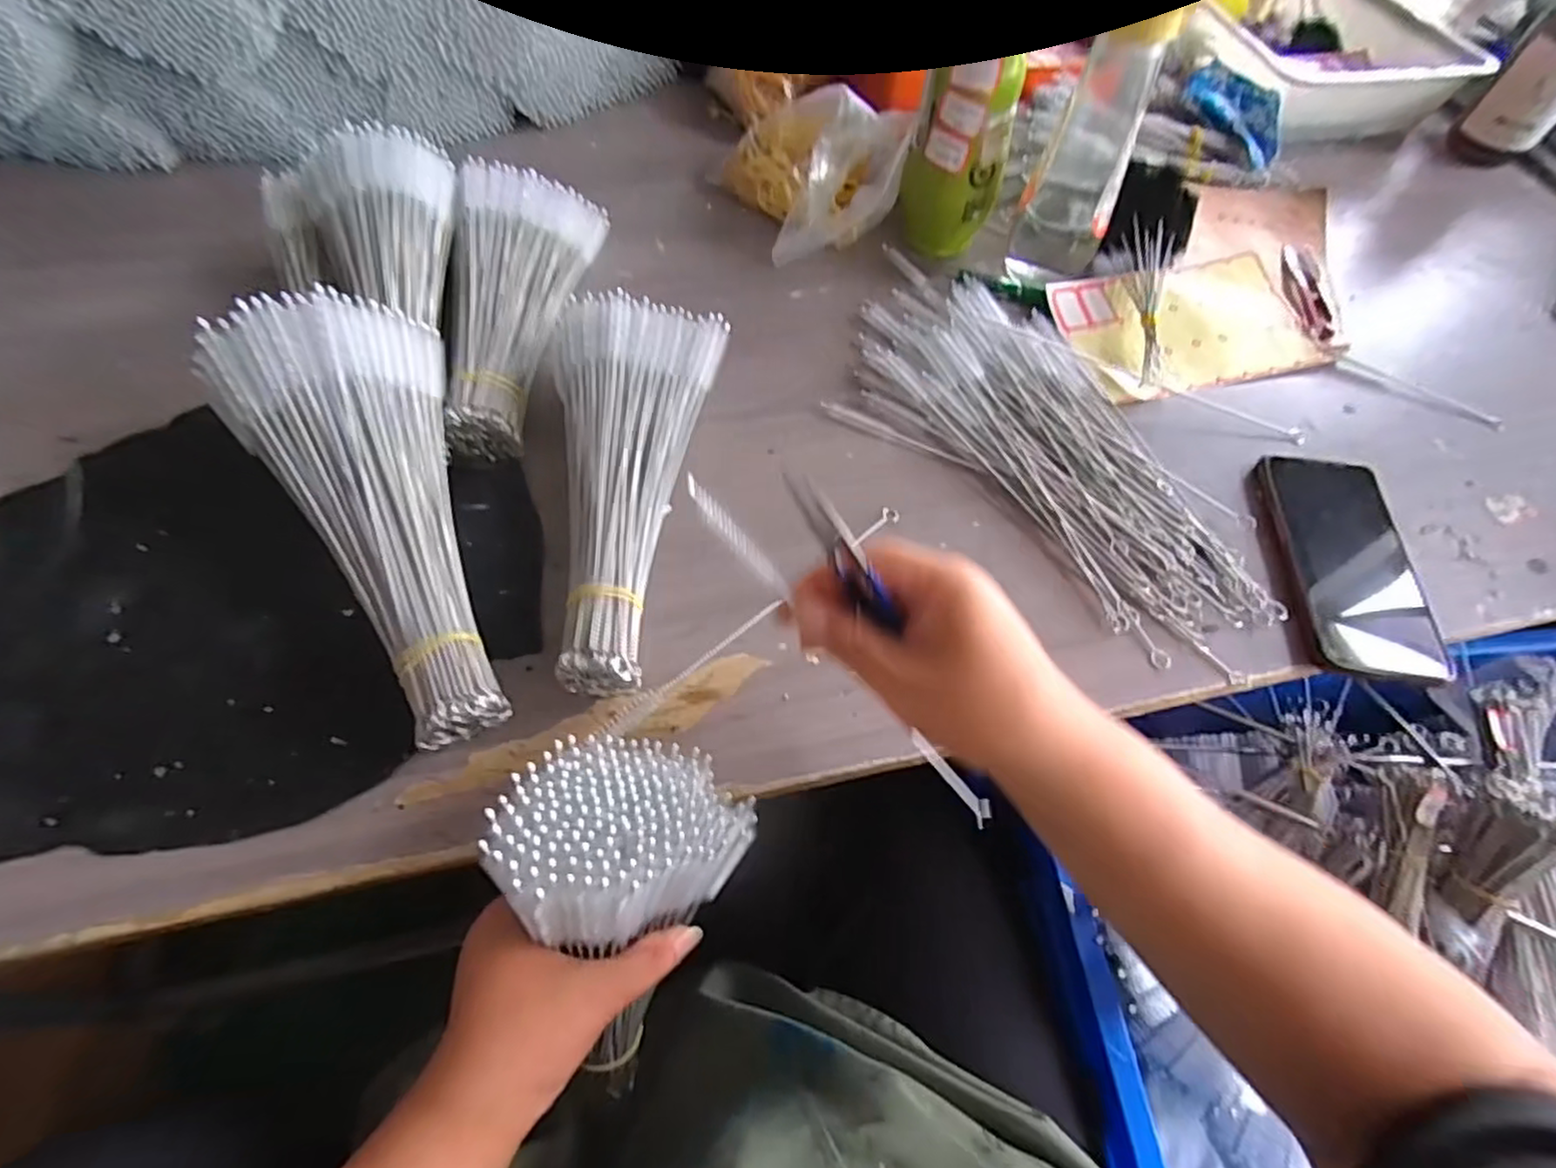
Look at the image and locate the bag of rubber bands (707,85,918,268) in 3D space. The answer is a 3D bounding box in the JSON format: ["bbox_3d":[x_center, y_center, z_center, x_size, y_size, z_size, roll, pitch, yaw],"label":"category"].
[{"bbox_3d":[0.023,-0.360,0.574,0.107,0.086,0.153,-24,65,-15],"label":"bag of rubber bands"}]

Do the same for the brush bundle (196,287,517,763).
[{"bbox_3d":[-0.216,-0.038,0.371,0.112,0.061,0.260,-23,78,-14],"label":"brush bundle"}]

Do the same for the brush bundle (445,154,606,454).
[{"bbox_3d":[-0.198,-0.207,0.491,0.096,0.047,0.260,4,61,0],"label":"brush bundle"}]

